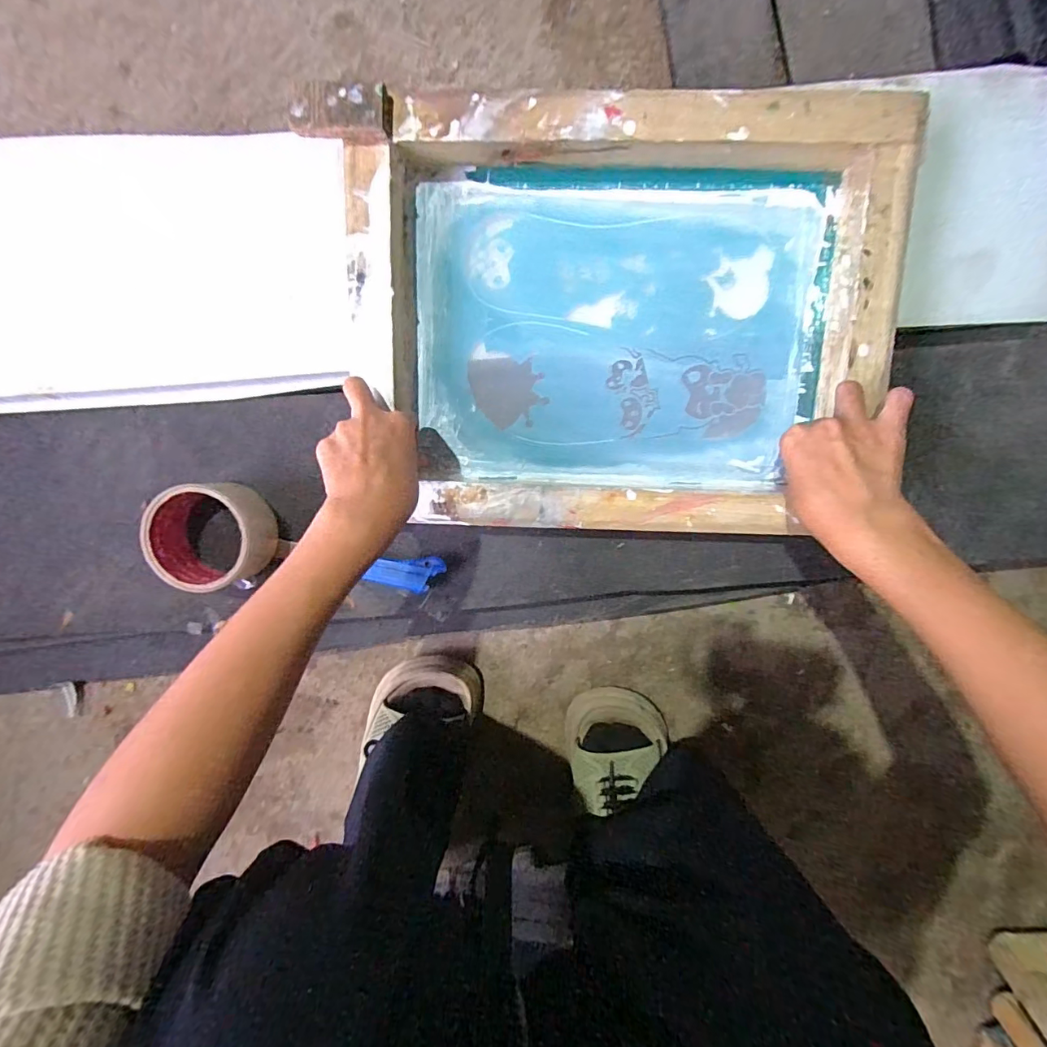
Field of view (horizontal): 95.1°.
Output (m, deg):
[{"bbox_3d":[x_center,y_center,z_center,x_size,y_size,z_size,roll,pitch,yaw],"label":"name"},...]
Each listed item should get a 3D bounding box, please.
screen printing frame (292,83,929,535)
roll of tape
[{"bbox_3d":[0.069,-0.153,0.380,0.400,0.050,0.310,1,98,0],"label":"screen printing frame"},{"bbox_3d":[-0.258,0.009,0.406,0.092,0.054,0.086,0,98,0],"label":"roll of tape"}]

